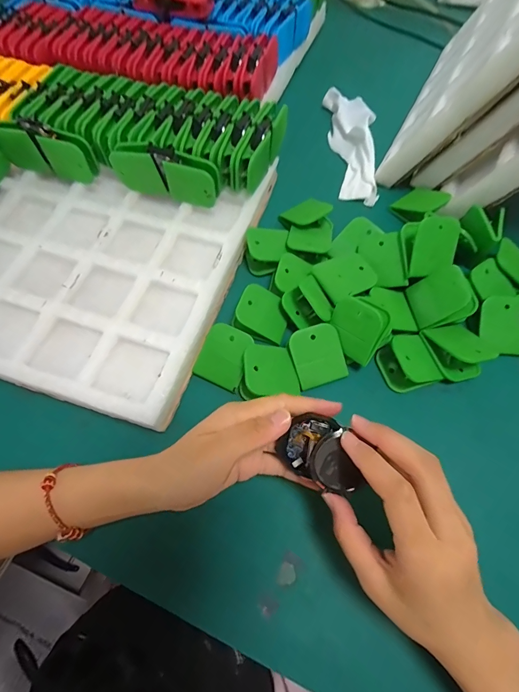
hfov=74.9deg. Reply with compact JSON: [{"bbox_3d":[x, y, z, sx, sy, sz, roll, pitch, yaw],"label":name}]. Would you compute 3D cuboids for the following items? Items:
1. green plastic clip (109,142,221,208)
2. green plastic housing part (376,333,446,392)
[{"bbox_3d":[-0.101,-0.189,0.375,0.122,0.058,0.023,14,66,9],"label":"green plastic clip"},{"bbox_3d":[0.138,0.014,0.314,0.044,0.027,0.047,-11,65,-3],"label":"green plastic housing part"}]

